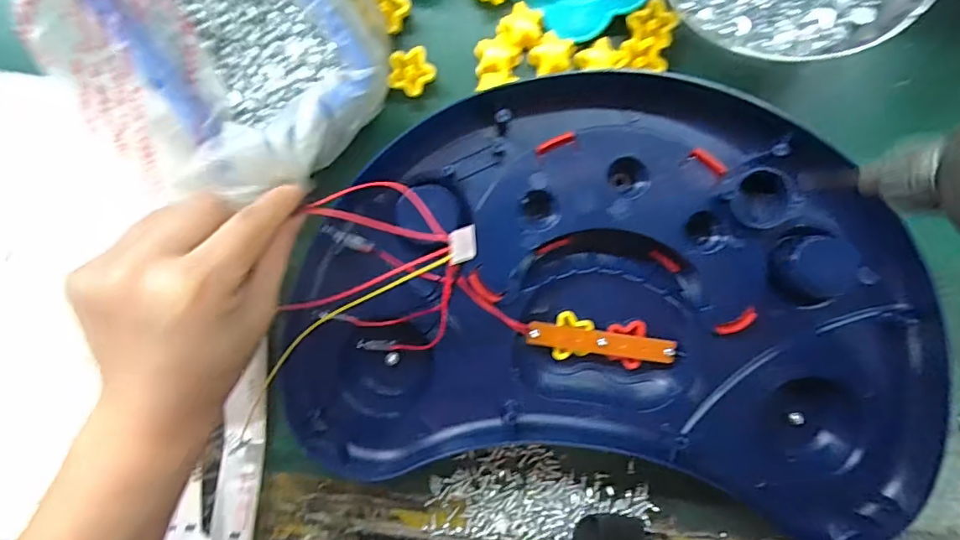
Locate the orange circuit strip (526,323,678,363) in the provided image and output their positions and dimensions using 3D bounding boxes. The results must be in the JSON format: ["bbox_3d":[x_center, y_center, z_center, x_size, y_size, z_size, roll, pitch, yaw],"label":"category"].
[{"bbox_3d":[0.068,0.041,0.278,0.081,0.005,0.013,7,92,2],"label":"orange circuit strip"}]

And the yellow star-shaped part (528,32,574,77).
[{"bbox_3d":[0.042,-0.127,0.291,0.025,0.007,0.022,-10,92,2],"label":"yellow star-shaped part"}]

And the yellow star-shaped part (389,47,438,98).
[{"bbox_3d":[-0.040,-0.116,0.291,0.027,0.006,0.026,-10,92,2],"label":"yellow star-shaped part"}]

